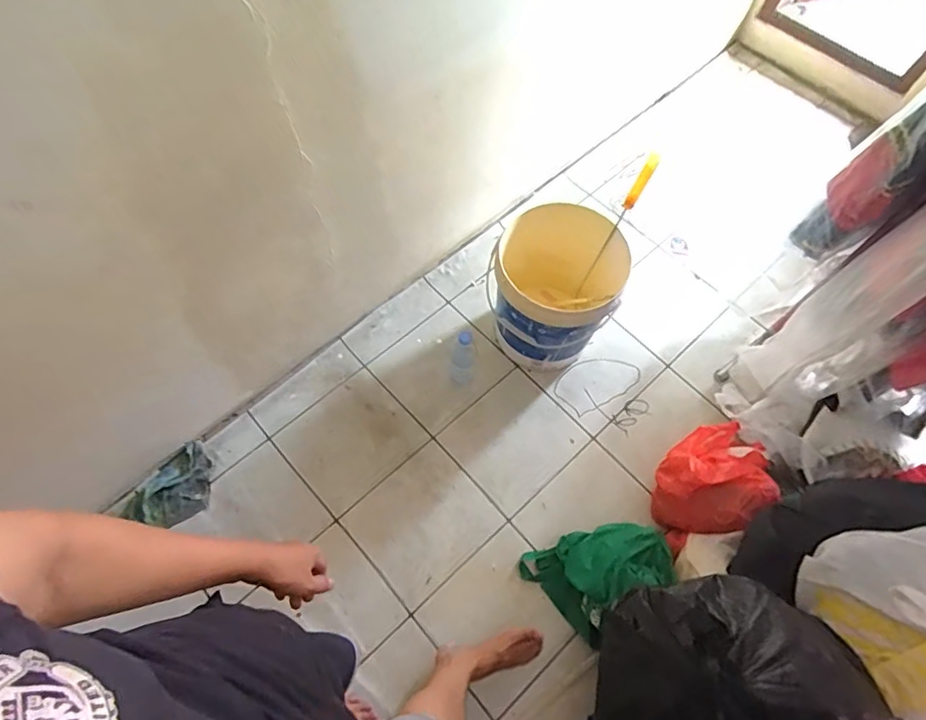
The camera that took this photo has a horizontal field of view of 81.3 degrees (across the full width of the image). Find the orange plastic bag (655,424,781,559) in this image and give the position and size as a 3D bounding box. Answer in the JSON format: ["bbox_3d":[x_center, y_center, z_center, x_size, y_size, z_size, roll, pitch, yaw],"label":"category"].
[{"bbox_3d":[0.565,0.271,1.234,0.314,0.174,0.193,-32,74,-11],"label":"orange plastic bag"}]

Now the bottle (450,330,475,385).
[{"bbox_3d":[-0.001,0.001,1.378,0.063,0.239,0.072,-1,70,-1],"label":"bottle"}]

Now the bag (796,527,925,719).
[{"bbox_3d":[0.747,0.415,0.875,0.232,0.170,0.290,-32,74,-11],"label":"bag"}]

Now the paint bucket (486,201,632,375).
[{"bbox_3d":[0.216,-0.166,1.378,0.308,0.367,0.283,0,70,-1],"label":"paint bucket"}]

